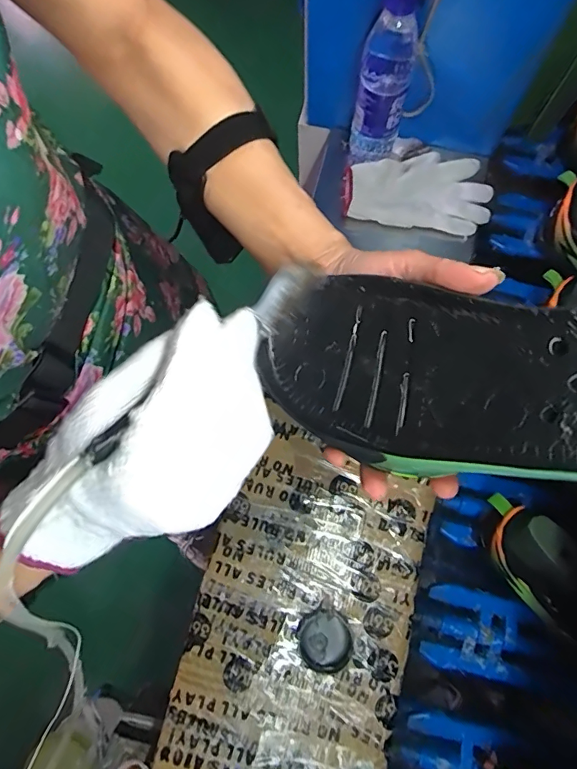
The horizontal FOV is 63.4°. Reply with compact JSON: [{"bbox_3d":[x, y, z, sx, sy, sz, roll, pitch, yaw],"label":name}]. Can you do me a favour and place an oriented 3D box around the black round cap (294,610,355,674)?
[{"bbox_3d":[0.040,0.286,0.522,0.060,0.023,0.059,0,76,1],"label":"black round cap"}]

